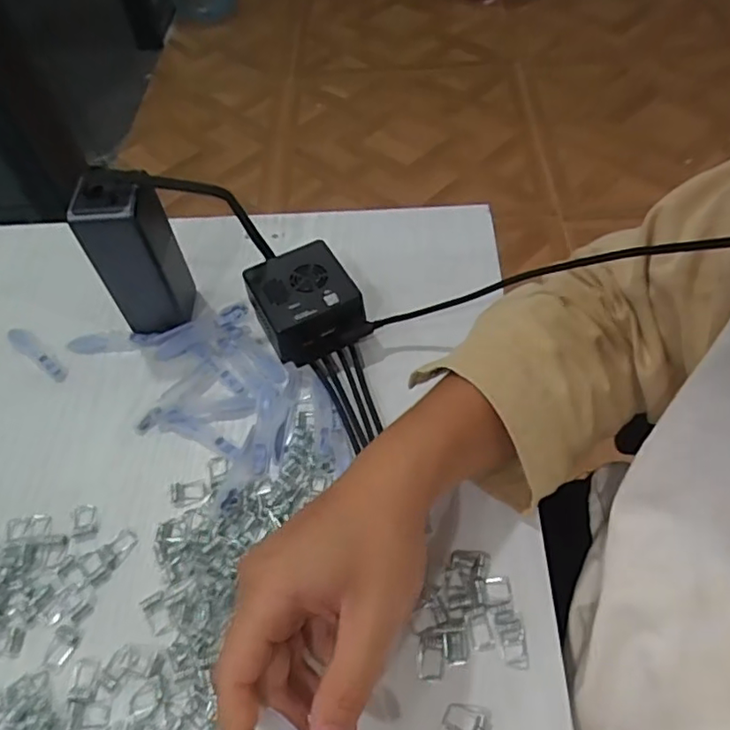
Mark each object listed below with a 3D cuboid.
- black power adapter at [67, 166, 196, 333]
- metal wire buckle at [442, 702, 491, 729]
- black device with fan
[{"bbox_3d":[-0.171,-0.080,0.459,0.057,0.131,0.048,-12,55,-5],"label":"black power adapter"},{"bbox_3d":[0.055,0.195,0.329,0.024,0.005,0.019,15,57,14],"label":"metal wire buckle"},{"bbox_3d":[-0.049,-0.049,0.475,0.073,0.047,0.085,-23,56,-12],"label":"black device with fan"}]

